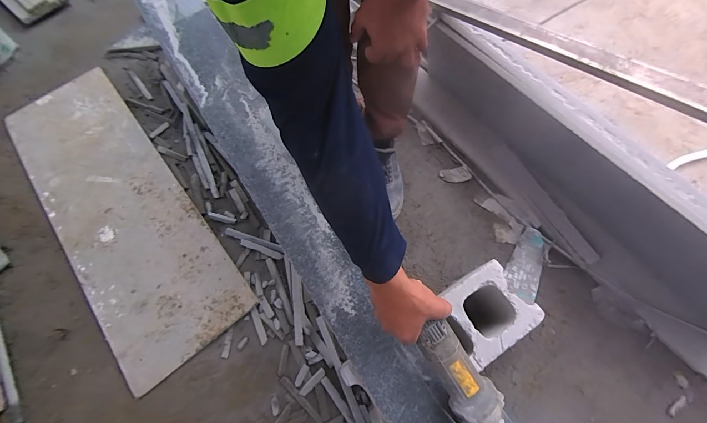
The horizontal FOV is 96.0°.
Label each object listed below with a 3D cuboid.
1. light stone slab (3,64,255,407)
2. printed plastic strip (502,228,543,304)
[{"bbox_3d":[-0.697,-0.051,0.917,0.346,0.041,1.049,-36,72,-13],"label":"light stone slab"},{"bbox_3d":[0.453,0.137,0.843,0.082,0.010,0.192,18,75,14],"label":"printed plastic strip"}]

